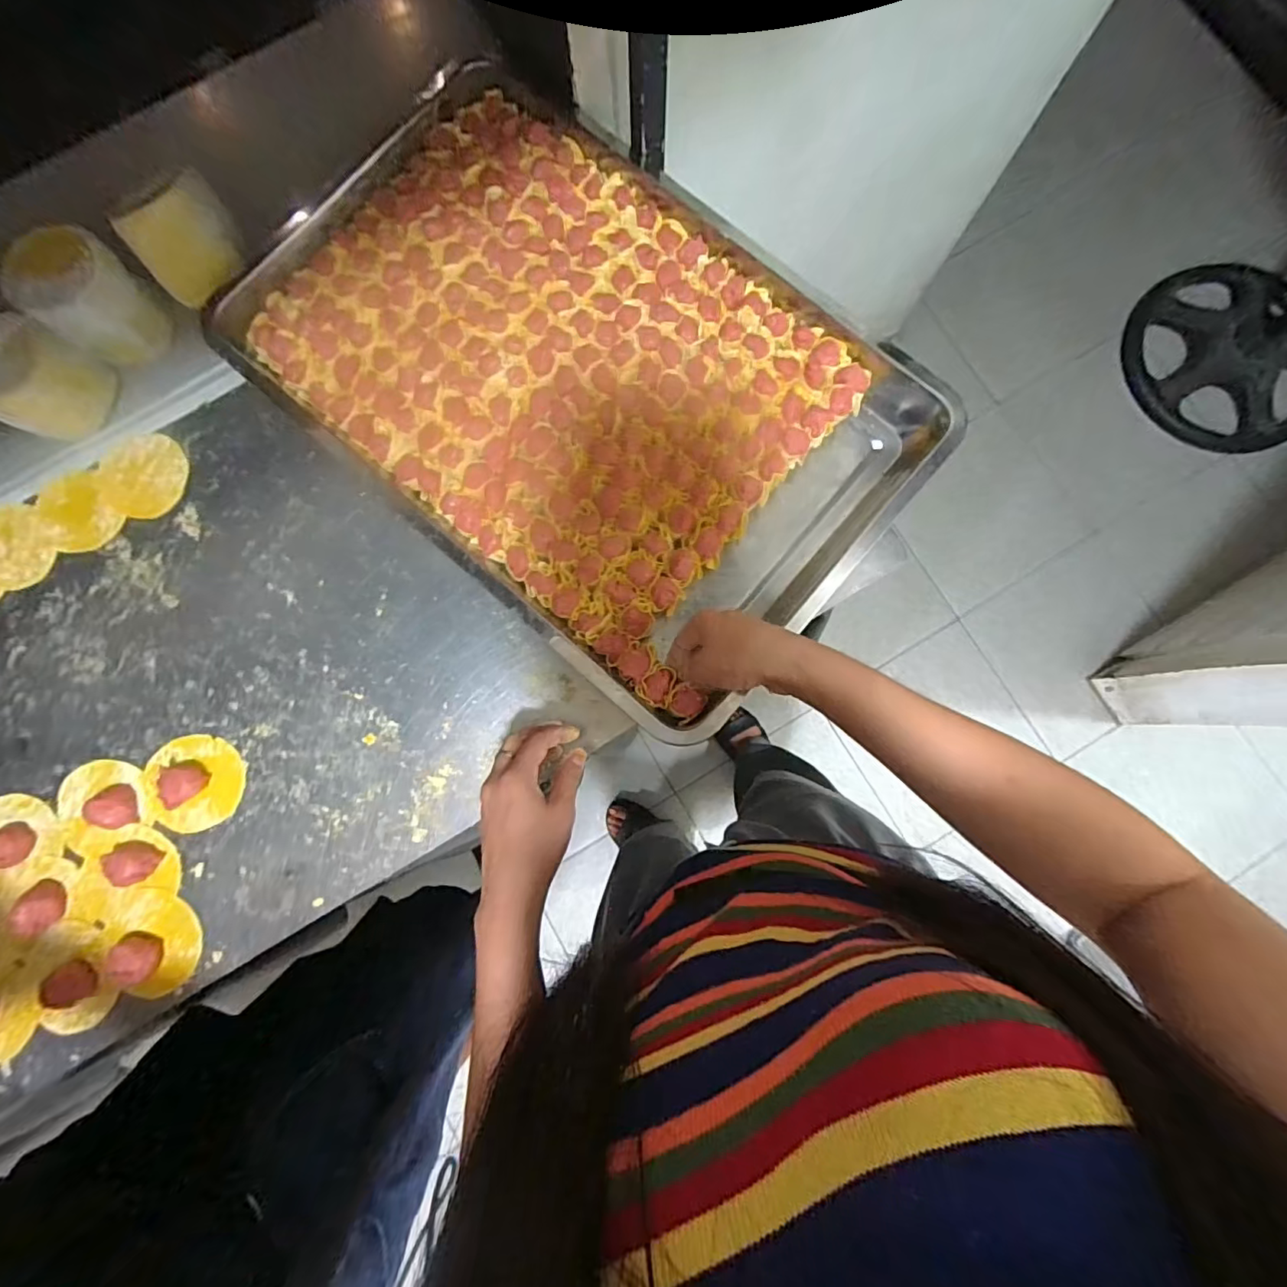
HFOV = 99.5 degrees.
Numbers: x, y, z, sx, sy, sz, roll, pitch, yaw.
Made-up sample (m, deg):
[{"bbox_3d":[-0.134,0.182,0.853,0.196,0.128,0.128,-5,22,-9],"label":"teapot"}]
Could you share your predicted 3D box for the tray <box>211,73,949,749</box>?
[{"bbox_3d":[-0.059,-0.235,0.496,0.578,0.046,0.379,40,84,4],"label":"tray"}]

